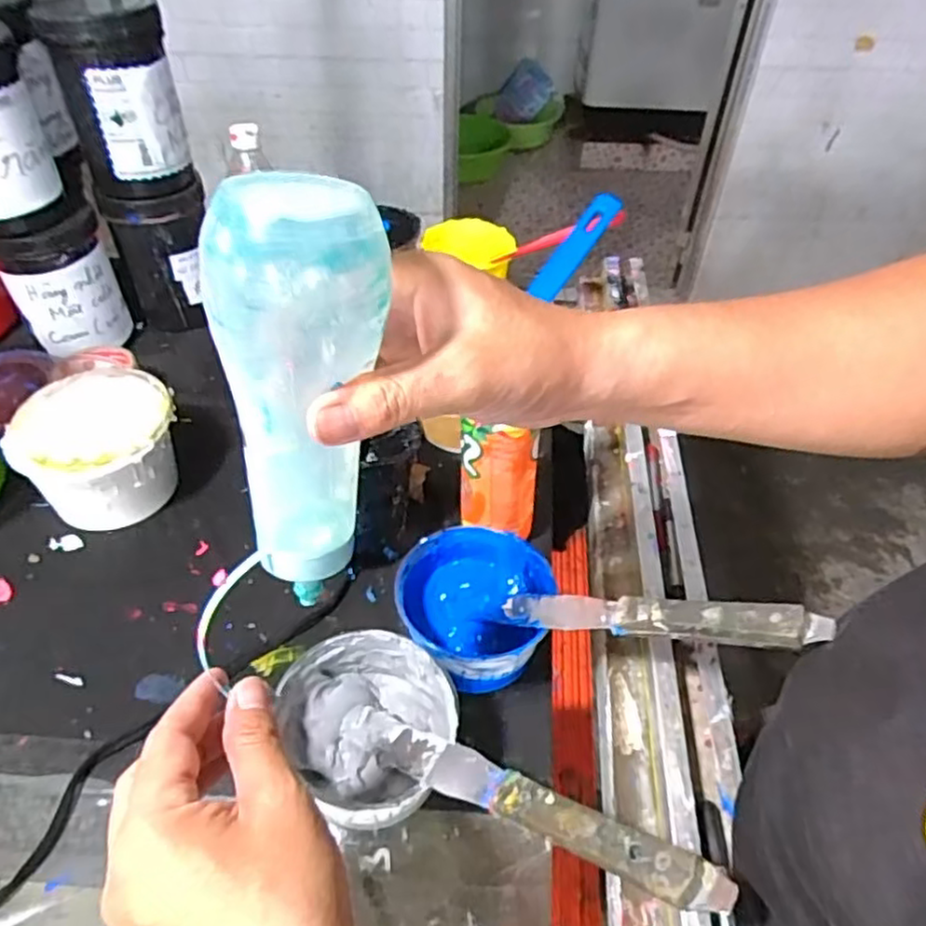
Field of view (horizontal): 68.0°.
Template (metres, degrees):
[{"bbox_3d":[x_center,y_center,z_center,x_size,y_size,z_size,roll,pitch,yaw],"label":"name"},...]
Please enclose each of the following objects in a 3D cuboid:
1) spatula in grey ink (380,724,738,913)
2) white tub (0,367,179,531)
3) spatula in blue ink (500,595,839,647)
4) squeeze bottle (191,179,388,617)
[{"bbox_3d":[0.029,0.176,0.359,0.223,0.013,0.027,-2,32,48],"label":"spatula in grey ink"},{"bbox_3d":[-0.321,-0.010,0.613,0.129,0.093,0.122,-19,49,-20],"label":"white tub"},{"bbox_3d":[0.114,0.098,0.438,0.215,0.015,0.028,-8,31,44],"label":"spatula in blue ink"},{"bbox_3d":[-0.061,-0.025,0.267,0.057,0.157,0.047,5,25,2],"label":"squeeze bottle"}]

